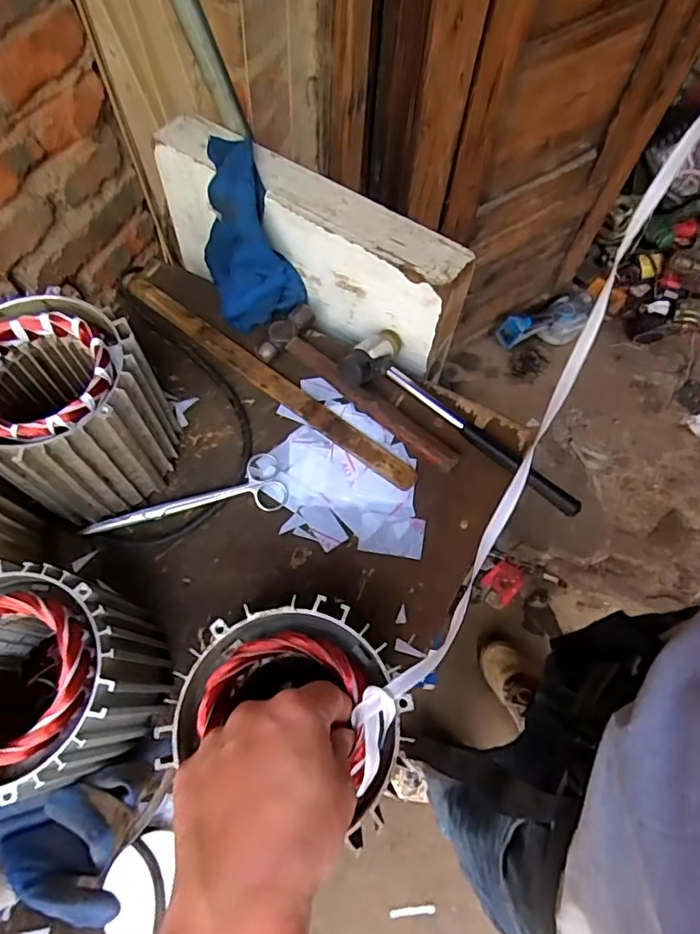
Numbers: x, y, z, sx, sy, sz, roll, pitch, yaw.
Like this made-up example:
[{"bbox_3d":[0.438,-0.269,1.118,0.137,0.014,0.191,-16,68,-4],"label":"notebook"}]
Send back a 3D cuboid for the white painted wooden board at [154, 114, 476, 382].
[{"bbox_3d":[-0.041,-0.226,0.596,0.333,0.164,0.072,26,68,9],"label":"white painted wooden board"}]

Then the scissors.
[{"bbox_3d":[-0.151,0.037,0.527,0.181,0.015,0.054,-19,68,-10],"label":"scissors"}]

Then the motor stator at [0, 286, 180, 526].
[{"bbox_3d":[-0.231,-0.042,0.473,0.126,0.149,0.129,1,66,-2],"label":"motor stator"}]

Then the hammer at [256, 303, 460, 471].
[{"bbox_3d":[0.016,-0.082,0.576,0.235,0.028,0.068,35,70,12],"label":"hammer"}]

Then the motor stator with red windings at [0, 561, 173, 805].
[{"bbox_3d":[-0.219,0.150,0.404,0.131,0.122,0.136,1,66,-2],"label":"motor stator with red windings"}]

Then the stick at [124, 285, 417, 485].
[{"bbox_3d":[-0.084,-0.092,0.582,0.363,0.023,0.028,35,70,13],"label":"stick"}]

